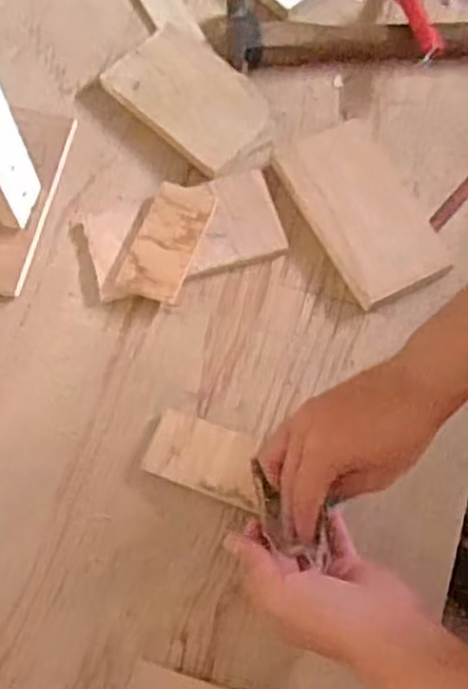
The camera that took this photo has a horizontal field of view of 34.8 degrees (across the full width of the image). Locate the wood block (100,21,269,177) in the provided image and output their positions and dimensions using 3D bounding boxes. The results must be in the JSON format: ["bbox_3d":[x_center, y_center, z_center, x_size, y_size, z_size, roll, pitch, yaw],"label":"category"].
[{"bbox_3d":[-0.038,-0.220,0.662,0.092,0.019,0.144,-42,75,-13],"label":"wood block"}]

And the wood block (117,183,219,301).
[{"bbox_3d":[-0.053,-0.085,0.615,0.049,0.019,0.107,18,72,7],"label":"wood block"}]

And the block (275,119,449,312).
[{"bbox_3d":[0.108,-0.116,0.621,0.091,0.011,0.166,-26,72,-8],"label":"block"}]

